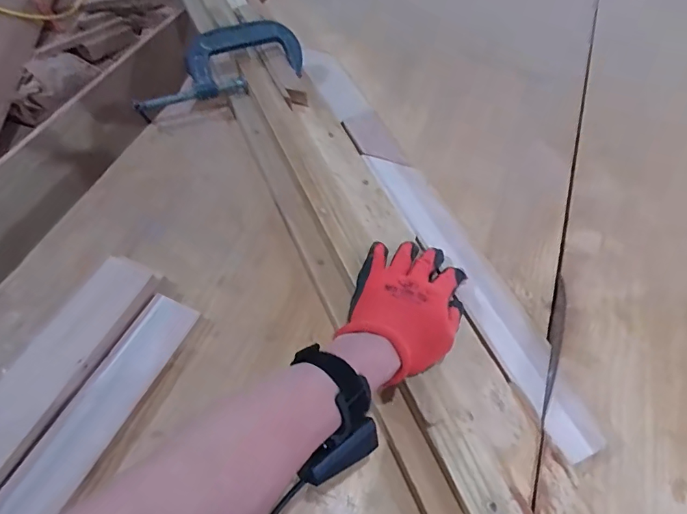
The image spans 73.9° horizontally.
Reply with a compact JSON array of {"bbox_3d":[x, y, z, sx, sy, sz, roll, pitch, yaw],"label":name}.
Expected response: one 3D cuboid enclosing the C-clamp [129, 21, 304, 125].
[{"bbox_3d":[-0.197,-0.298,0.699,0.263,0.043,0.109,-17,82,-3],"label":"C-clamp"}]

